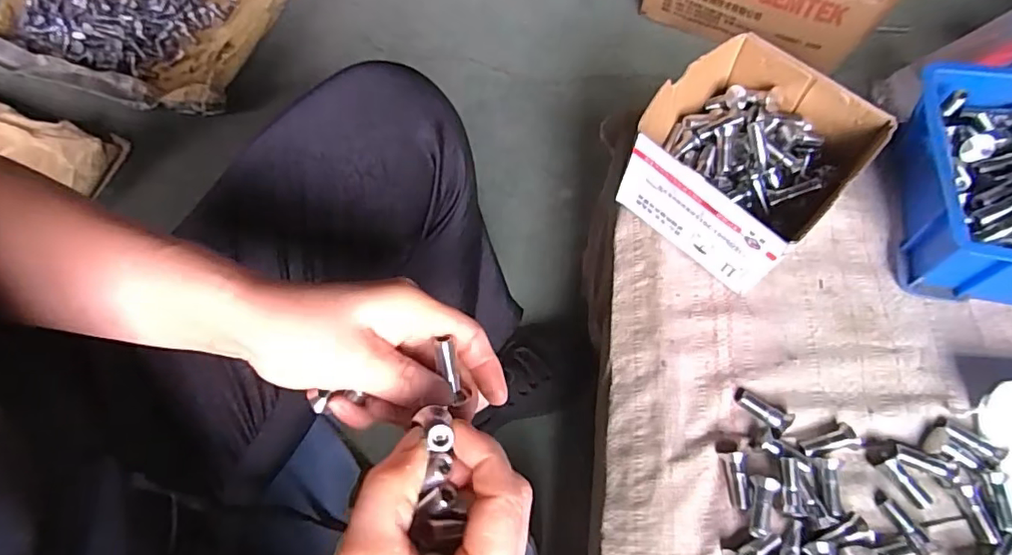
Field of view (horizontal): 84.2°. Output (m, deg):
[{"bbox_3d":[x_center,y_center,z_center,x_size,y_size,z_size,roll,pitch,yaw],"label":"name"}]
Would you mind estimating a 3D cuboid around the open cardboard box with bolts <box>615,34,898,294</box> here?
[{"bbox_3d":[0.182,-0.090,0.437,0.149,0.085,0.136,-41,70,-18],"label":"open cardboard box with bolts"}]

